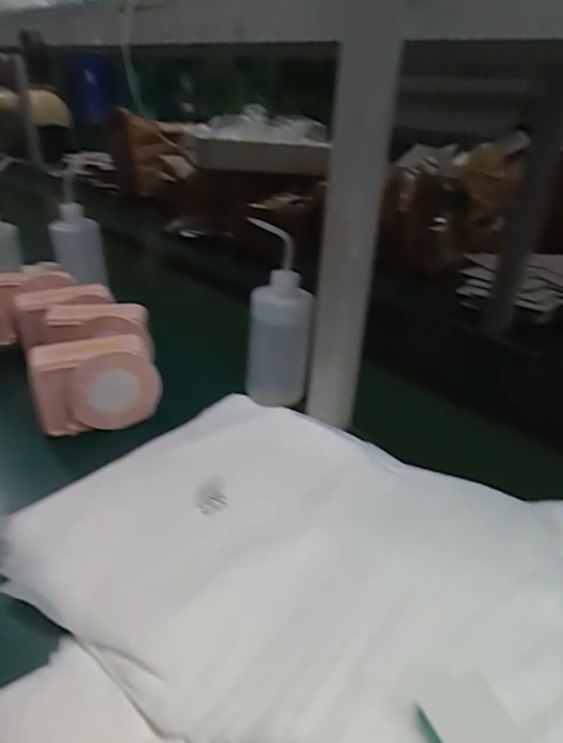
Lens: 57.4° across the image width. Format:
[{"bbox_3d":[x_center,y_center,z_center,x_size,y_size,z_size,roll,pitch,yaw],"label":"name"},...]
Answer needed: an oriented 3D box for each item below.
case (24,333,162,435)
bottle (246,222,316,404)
[{"bbox_3d":[-0.215,0.015,0.600,0.136,0.096,0.053,-10,33,-19],"label":"case"},{"bbox_3d":[-0.004,-0.059,0.624,0.073,0.213,0.076,-5,32,-12],"label":"bottle"}]

